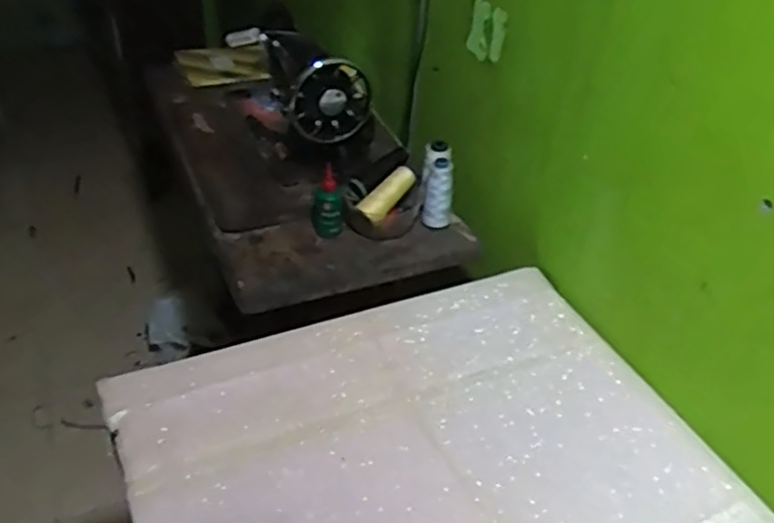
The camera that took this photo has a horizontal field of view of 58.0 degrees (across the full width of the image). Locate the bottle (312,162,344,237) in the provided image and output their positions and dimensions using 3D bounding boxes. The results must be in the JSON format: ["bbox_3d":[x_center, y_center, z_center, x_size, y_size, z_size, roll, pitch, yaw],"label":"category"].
[{"bbox_3d":[-0.092,-0.089,1.074,0.043,0.120,0.053,-3,38,-9],"label":"bottle"}]

